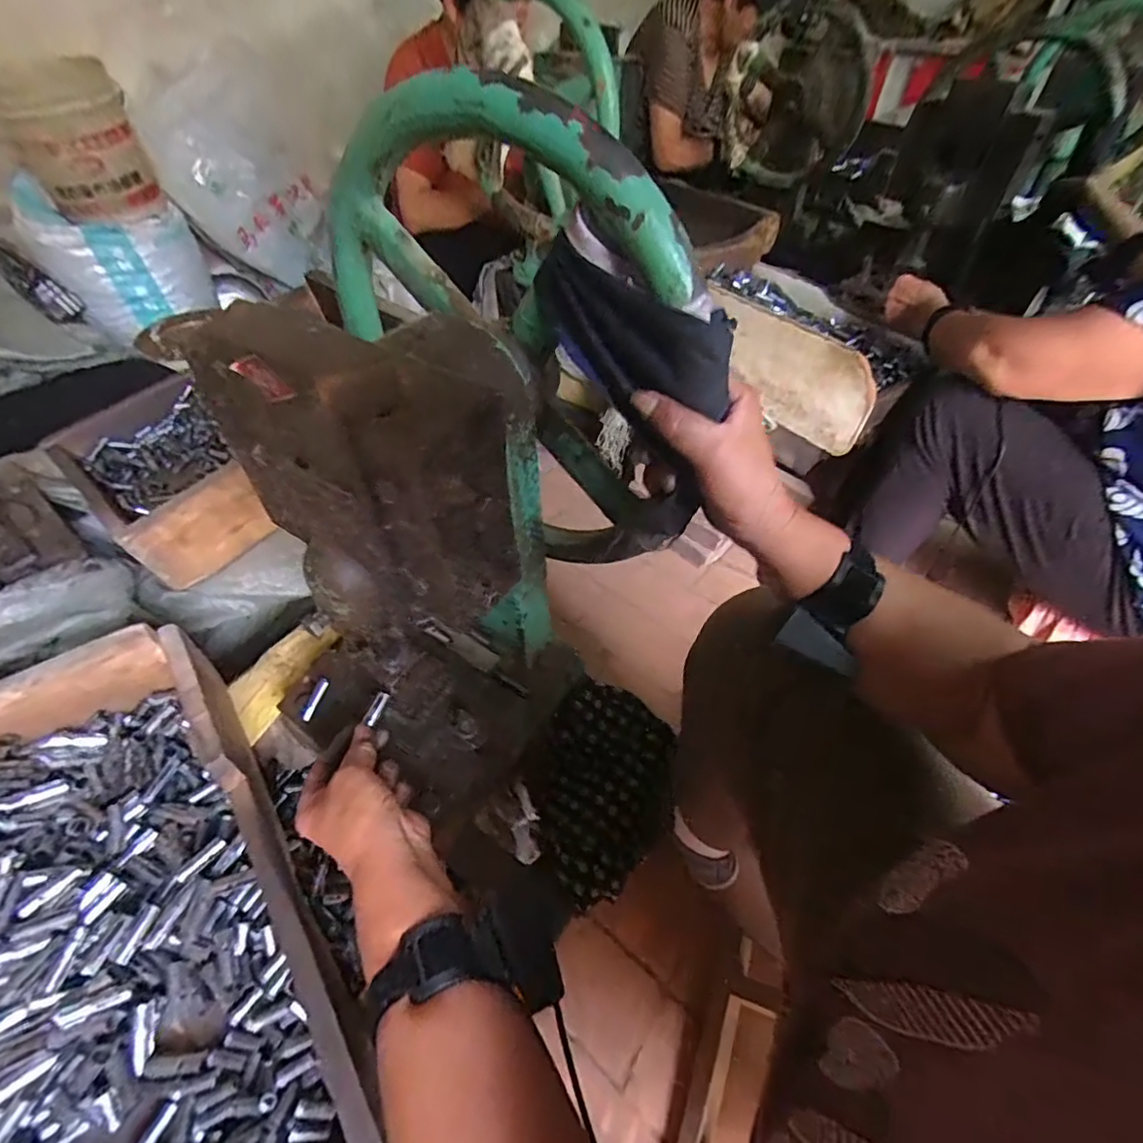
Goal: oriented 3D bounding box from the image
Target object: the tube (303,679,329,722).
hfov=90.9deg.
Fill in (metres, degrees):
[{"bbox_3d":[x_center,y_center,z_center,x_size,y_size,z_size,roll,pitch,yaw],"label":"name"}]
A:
[{"bbox_3d":[-0.239,0.120,0.525,0.008,0.008,0.040,23,82,16],"label":"tube"}]

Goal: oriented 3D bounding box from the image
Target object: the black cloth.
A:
[{"bbox_3d":[0.032,-0.136,0.342,0.129,0.086,0.031,21,52,15],"label":"black cloth"}]

